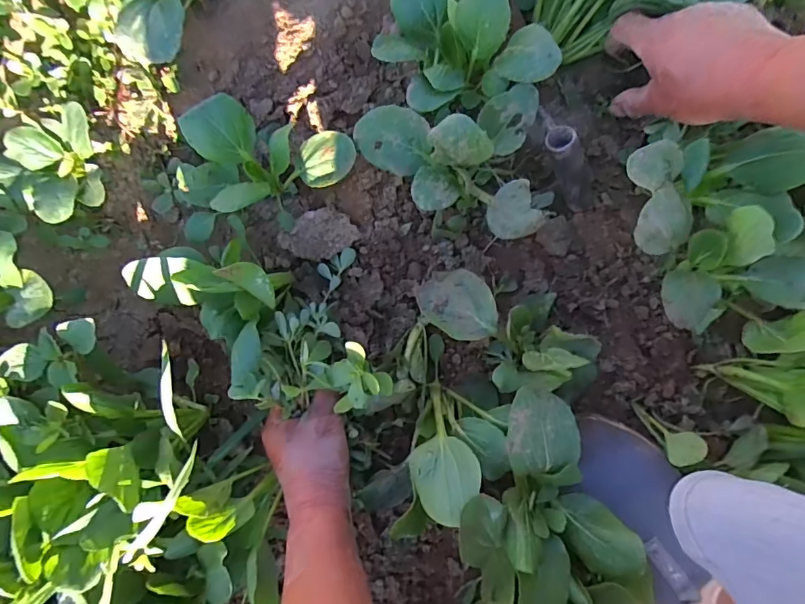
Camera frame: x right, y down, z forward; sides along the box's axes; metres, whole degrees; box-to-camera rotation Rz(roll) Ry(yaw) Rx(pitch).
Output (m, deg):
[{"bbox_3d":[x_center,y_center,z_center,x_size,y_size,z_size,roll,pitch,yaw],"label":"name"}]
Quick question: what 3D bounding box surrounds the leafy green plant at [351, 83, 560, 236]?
[{"bbox_3d":[0.039,-0.109,0.397,0.144,0.093,0.116,-7,92,0],"label":"leafy green plant"}]

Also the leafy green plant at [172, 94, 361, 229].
[{"bbox_3d":[-0.121,-0.113,0.410,0.148,0.090,0.093,15,91,-1],"label":"leafy green plant"}]

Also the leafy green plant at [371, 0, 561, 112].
[{"bbox_3d":[0.040,-0.209,0.387,0.117,0.113,0.134,-26,92,0],"label":"leafy green plant"}]

